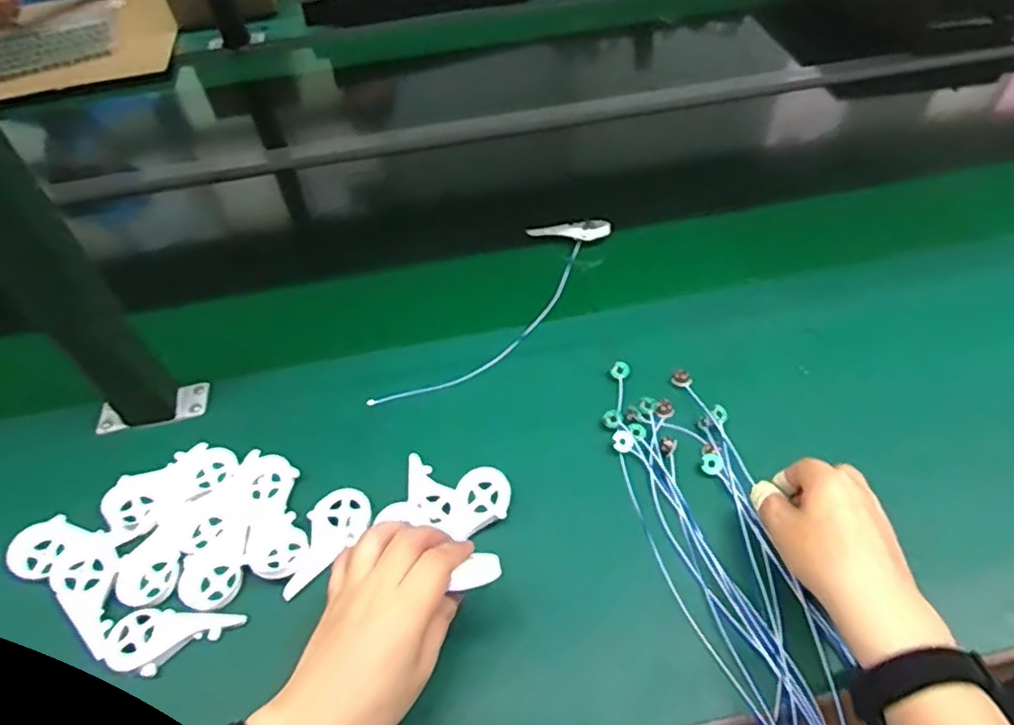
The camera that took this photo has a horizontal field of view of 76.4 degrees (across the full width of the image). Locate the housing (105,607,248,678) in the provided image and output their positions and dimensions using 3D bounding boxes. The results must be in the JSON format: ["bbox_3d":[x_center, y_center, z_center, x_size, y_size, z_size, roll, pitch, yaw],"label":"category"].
[{"bbox_3d":[-0.244,0.202,0.467,0.088,0.016,0.046,1,52,5],"label":"housing"}]

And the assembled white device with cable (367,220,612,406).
[{"bbox_3d":[-0.004,-0.057,0.696,0.089,0.030,0.346,24,55,23],"label":"assembled white device with cable"}]

